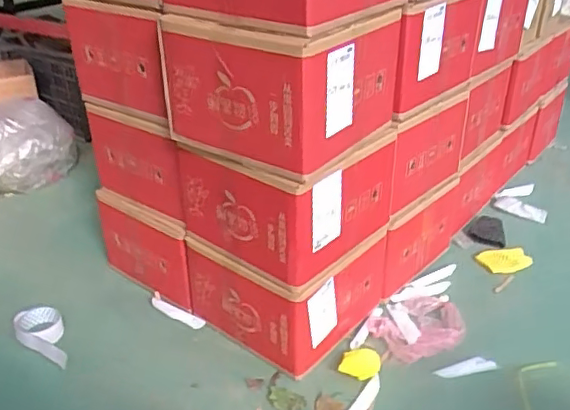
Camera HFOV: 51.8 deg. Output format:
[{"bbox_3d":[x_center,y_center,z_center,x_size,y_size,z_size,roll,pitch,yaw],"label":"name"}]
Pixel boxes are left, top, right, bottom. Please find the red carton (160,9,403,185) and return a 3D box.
[{"bbox_3d":[-0.001,-0.221,1.010,0.309,0.203,0.283,24,38,35],"label":"red carton"}]

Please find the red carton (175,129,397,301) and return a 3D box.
[{"bbox_3d":[0.004,-0.033,1.133,0.315,0.214,0.286,24,38,35],"label":"red carton"}]

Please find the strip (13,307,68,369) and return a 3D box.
[{"bbox_3d":[-0.486,0.266,1.208,0.152,0.048,0.085,21,36,31],"label":"strip"}]

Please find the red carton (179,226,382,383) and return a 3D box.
[{"bbox_3d":[0.005,0.154,1.235,0.303,0.211,0.287,24,38,35],"label":"red carton"}]

